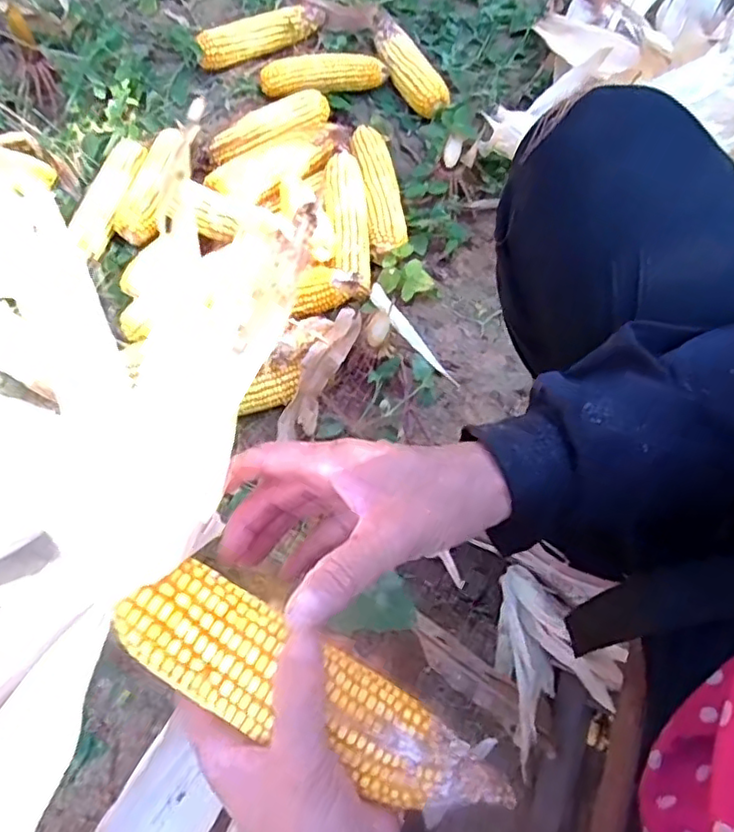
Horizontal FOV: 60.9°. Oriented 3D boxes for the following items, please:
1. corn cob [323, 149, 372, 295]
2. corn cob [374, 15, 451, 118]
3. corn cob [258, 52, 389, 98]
[{"bbox_3d":[-0.024,-0.240,0.769,0.054,0.048,0.183,-8,83,-5],"label":"corn cob"},{"bbox_3d":[0.058,-0.519,0.932,0.057,0.040,0.195,-26,70,-11],"label":"corn cob"},{"bbox_3d":[-0.064,-0.502,0.913,0.183,0.047,0.044,-6,67,-3],"label":"corn cob"}]

